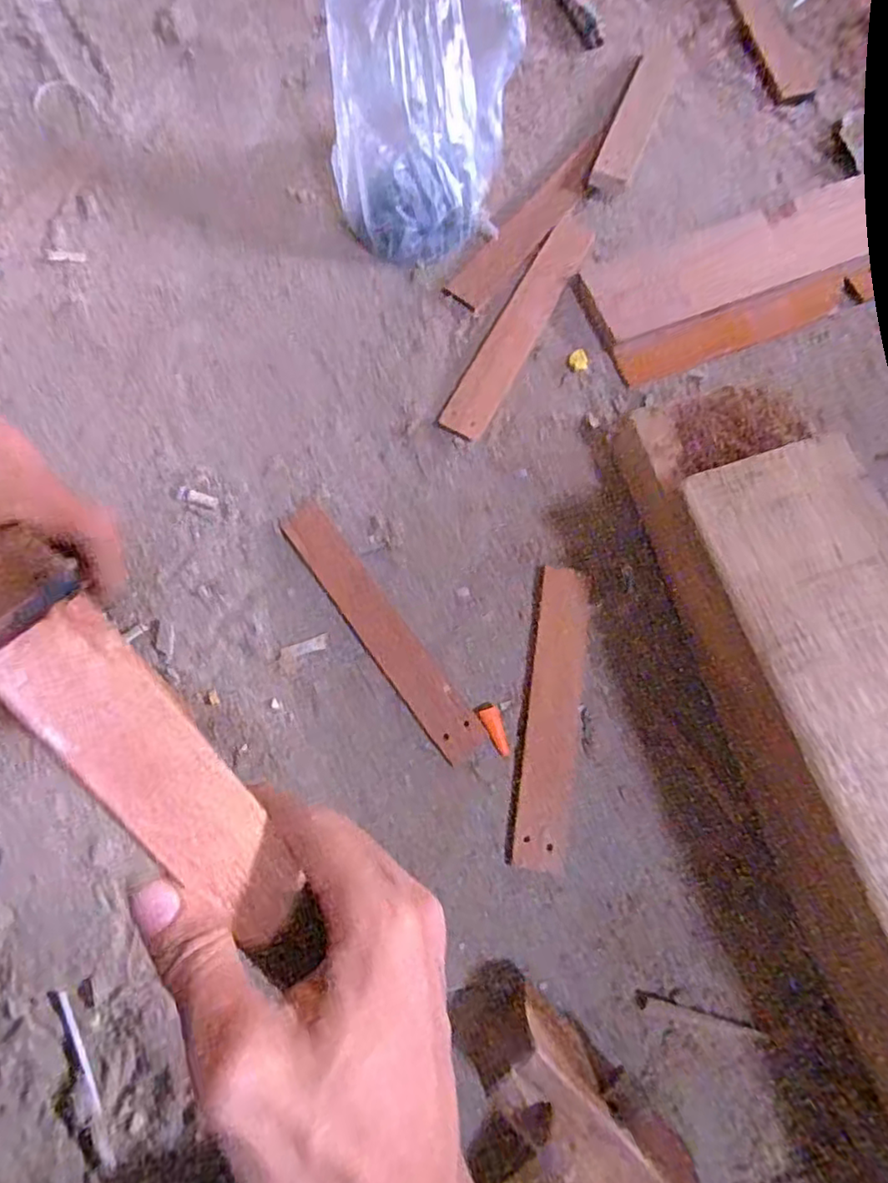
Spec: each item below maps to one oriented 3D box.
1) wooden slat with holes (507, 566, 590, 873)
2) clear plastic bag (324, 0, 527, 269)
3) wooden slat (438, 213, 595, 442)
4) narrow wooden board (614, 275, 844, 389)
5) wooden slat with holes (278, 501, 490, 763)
[{"bbox_3d":[0.079,0.086,0.459,0.040,0.011,0.213,9,72,5],"label":"wooden slat with holes"},{"bbox_3d":[-0.019,-0.417,0.543,0.161,0.164,0.191,1,72,2],"label":"clear plastic bag"},{"bbox_3d":[0.065,-0.230,0.542,0.040,0.006,0.238,25,74,10],"label":"wooden slat"},{"bbox_3d":[0.253,-0.227,0.549,0.214,0.015,0.042,-19,72,-4],"label":"narrow wooden board"},{"bbox_3d":[-0.049,0.026,0.484,0.038,0.007,0.229,-36,74,-9],"label":"wooden slat with holes"}]

